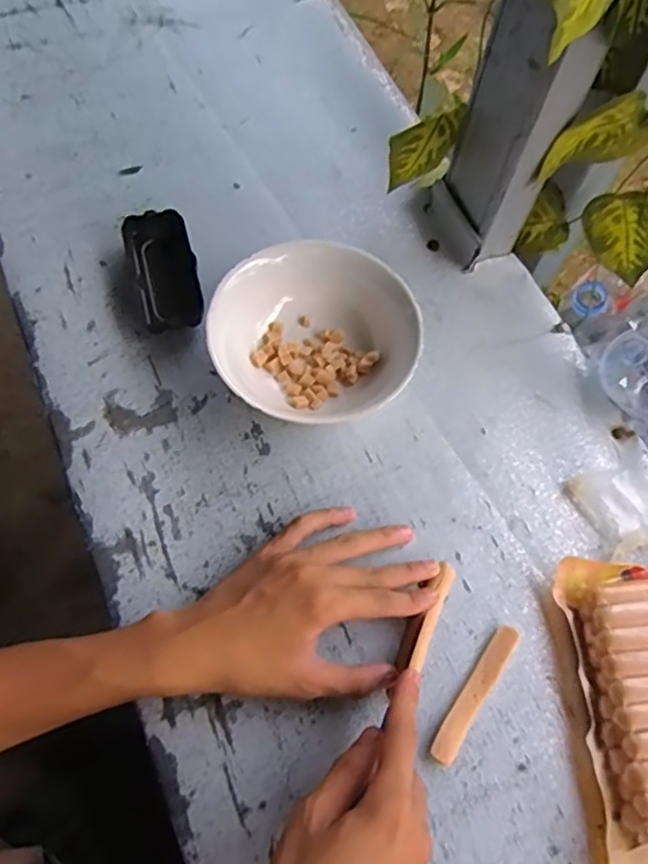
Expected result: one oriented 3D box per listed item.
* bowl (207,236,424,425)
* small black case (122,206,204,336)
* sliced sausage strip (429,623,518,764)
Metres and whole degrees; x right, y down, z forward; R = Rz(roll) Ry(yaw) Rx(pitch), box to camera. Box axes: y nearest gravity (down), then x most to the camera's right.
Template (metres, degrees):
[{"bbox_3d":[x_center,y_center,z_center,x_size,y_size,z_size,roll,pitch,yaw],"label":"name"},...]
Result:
[{"bbox_3d":[-0.005,-0.072,0.494,0.151,0.059,0.131,33,68,11],"label":"bowl"},{"bbox_3d":[-0.131,-0.131,0.535,0.050,0.024,0.110,-15,67,-10],"label":"small black case"},{"bbox_3d":[0.097,0.167,0.417,0.017,0.009,0.095,34,68,12],"label":"sliced sausage strip"}]

